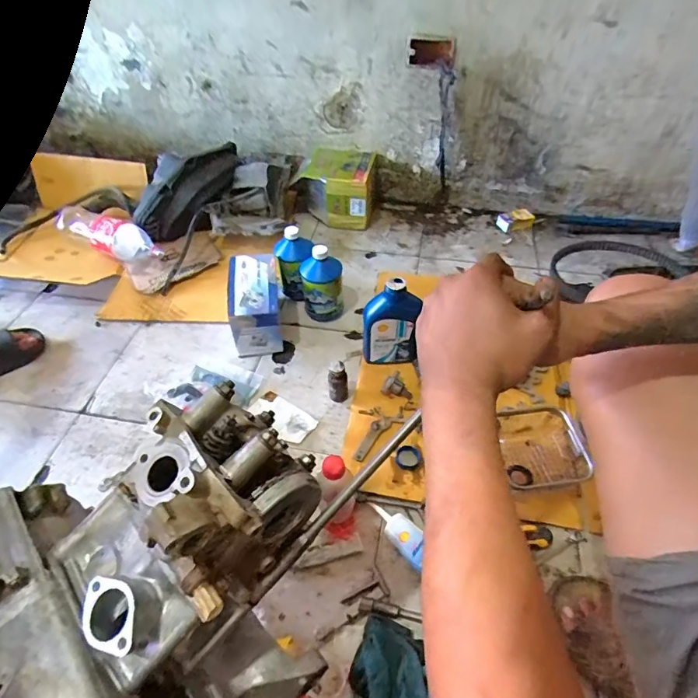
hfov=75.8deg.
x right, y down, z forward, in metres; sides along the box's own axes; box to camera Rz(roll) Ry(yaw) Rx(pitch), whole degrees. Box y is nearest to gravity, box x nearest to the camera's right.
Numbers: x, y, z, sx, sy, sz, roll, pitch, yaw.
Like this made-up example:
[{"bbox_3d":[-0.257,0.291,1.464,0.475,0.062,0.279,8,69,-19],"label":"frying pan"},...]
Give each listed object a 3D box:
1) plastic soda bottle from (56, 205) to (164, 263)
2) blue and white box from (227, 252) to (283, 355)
[{"bbox_3d":[-0.615,-0.289,1.161,0.323,0.078,0.098,19,53,17],"label":"plastic soda bottle"},{"bbox_3d":[-0.197,-0.094,0.960,0.098,0.129,0.185,-7,50,-4],"label":"blue and white box"}]

